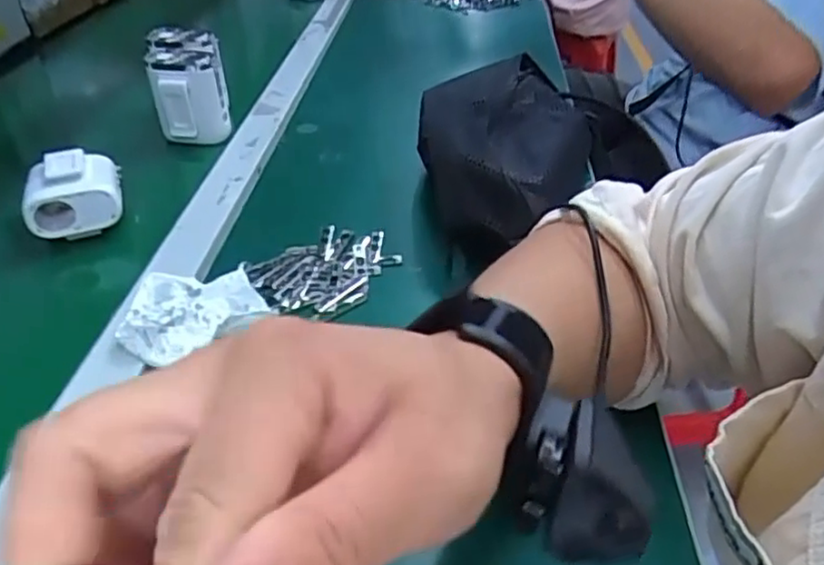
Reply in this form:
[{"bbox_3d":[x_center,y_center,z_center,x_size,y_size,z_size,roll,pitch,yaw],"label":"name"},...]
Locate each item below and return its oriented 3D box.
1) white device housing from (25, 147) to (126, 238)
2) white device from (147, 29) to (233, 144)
[{"bbox_3d":[-0.268,-0.072,0.536,0.067,0.043,0.069,-15,41,-16],"label":"white device housing"},{"bbox_3d":[-0.226,-0.203,0.684,0.068,0.079,0.116,-11,40,-12],"label":"white device"}]

